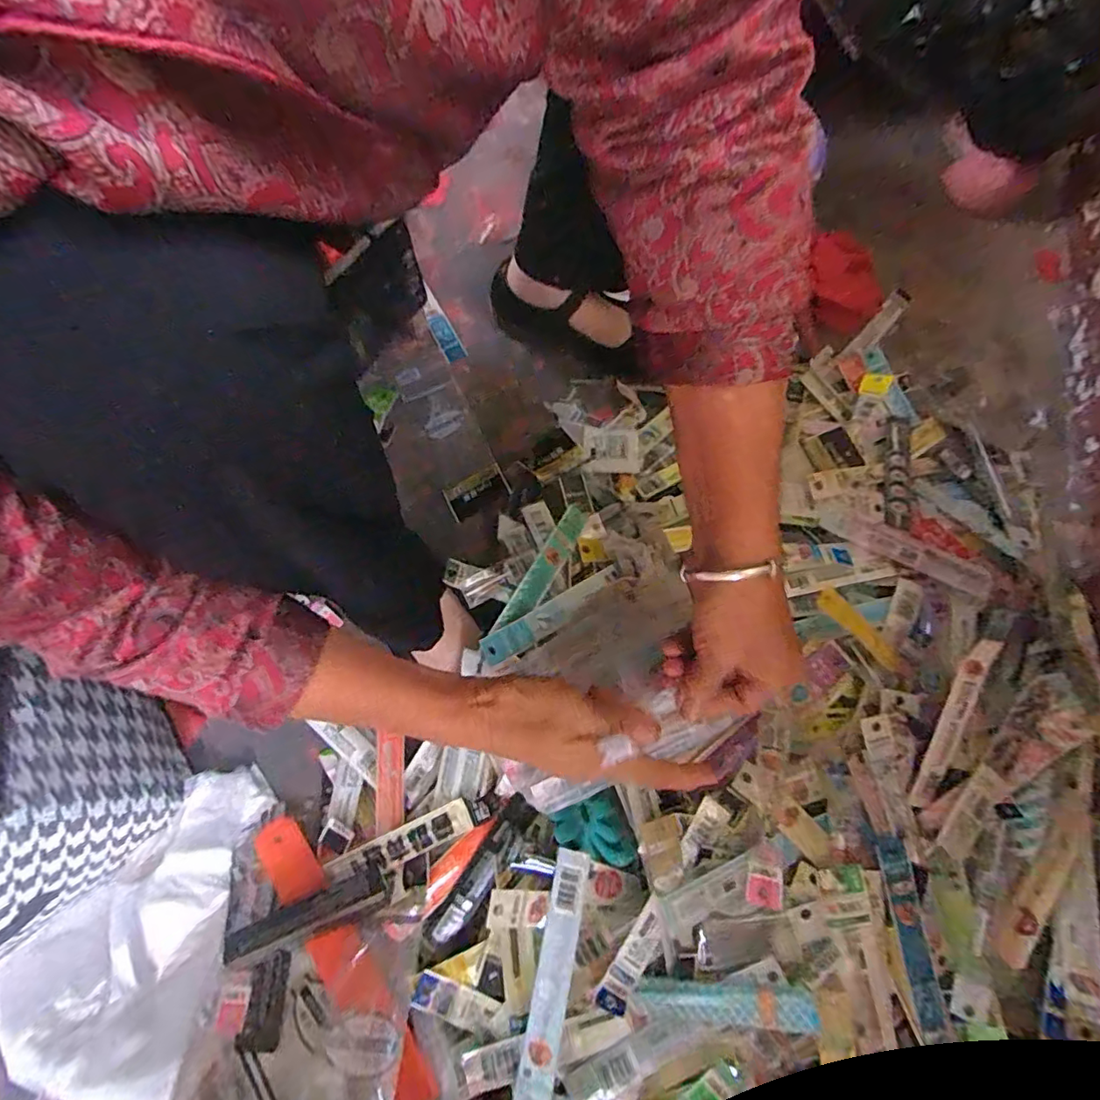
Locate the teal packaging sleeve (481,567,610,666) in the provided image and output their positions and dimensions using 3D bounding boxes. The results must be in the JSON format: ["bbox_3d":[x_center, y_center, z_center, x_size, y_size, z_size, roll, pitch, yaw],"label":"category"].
[{"bbox_3d":[0.003,0.055,0.473,0.136,0.005,0.025,-29,66,-23],"label":"teal packaging sleeve"}]

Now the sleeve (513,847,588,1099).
[{"bbox_3d":[0.002,0.316,0.398,0.025,0.008,0.175,11,74,3],"label":"sleeve"}]

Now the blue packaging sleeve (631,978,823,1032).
[{"bbox_3d":[0.129,0.337,0.404,0.128,0.010,0.026,1,69,0],"label":"blue packaging sleeve"}]

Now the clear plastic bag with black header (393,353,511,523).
[{"bbox_3d":[-0.113,-0.131,0.607,0.064,0.014,0.196,-24,71,-9],"label":"clear plastic bag with black header"}]

